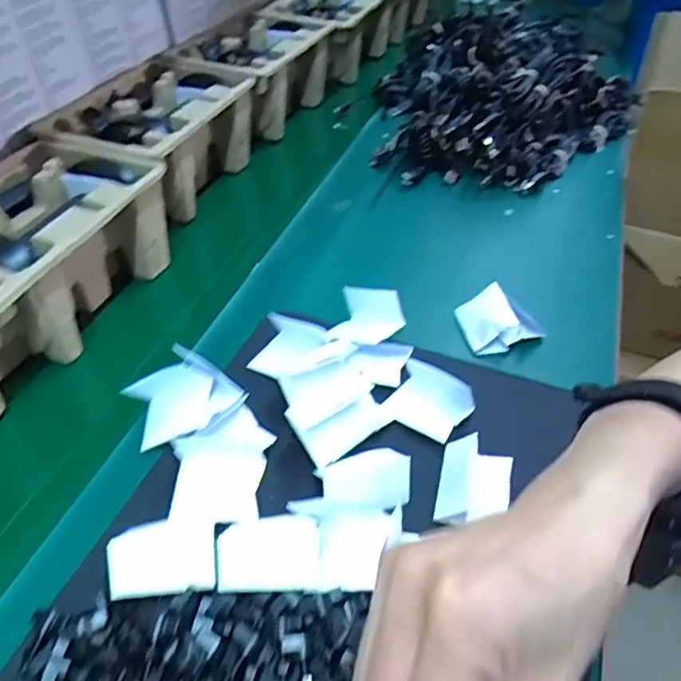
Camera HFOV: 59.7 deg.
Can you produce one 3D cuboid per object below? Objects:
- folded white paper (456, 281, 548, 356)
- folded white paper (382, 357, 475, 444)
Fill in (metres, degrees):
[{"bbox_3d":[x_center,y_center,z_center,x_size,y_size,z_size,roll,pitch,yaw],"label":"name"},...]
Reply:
[{"bbox_3d":[0.143,-0.019,0.535,0.066,0.030,0.057,-9,46,-10],"label":"folded white paper"},{"bbox_3d":[0.070,0.045,0.458,0.058,0.013,0.056,23,50,21],"label":"folded white paper"}]

